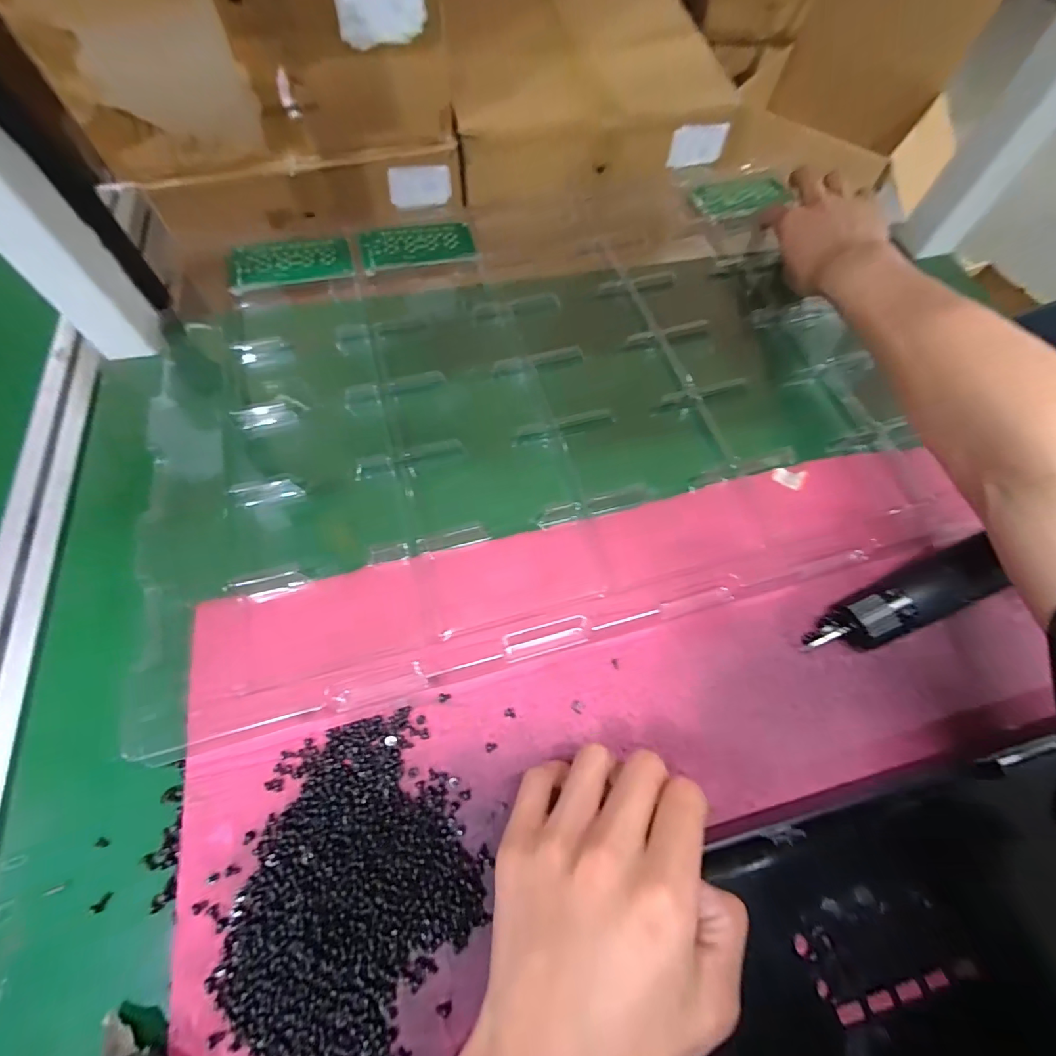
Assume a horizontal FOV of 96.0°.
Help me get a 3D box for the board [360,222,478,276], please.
[{"bbox_3d":[-0.105,-0.272,0.455,0.106,0.007,0.055,-16,67,-9],"label":"board"}]

